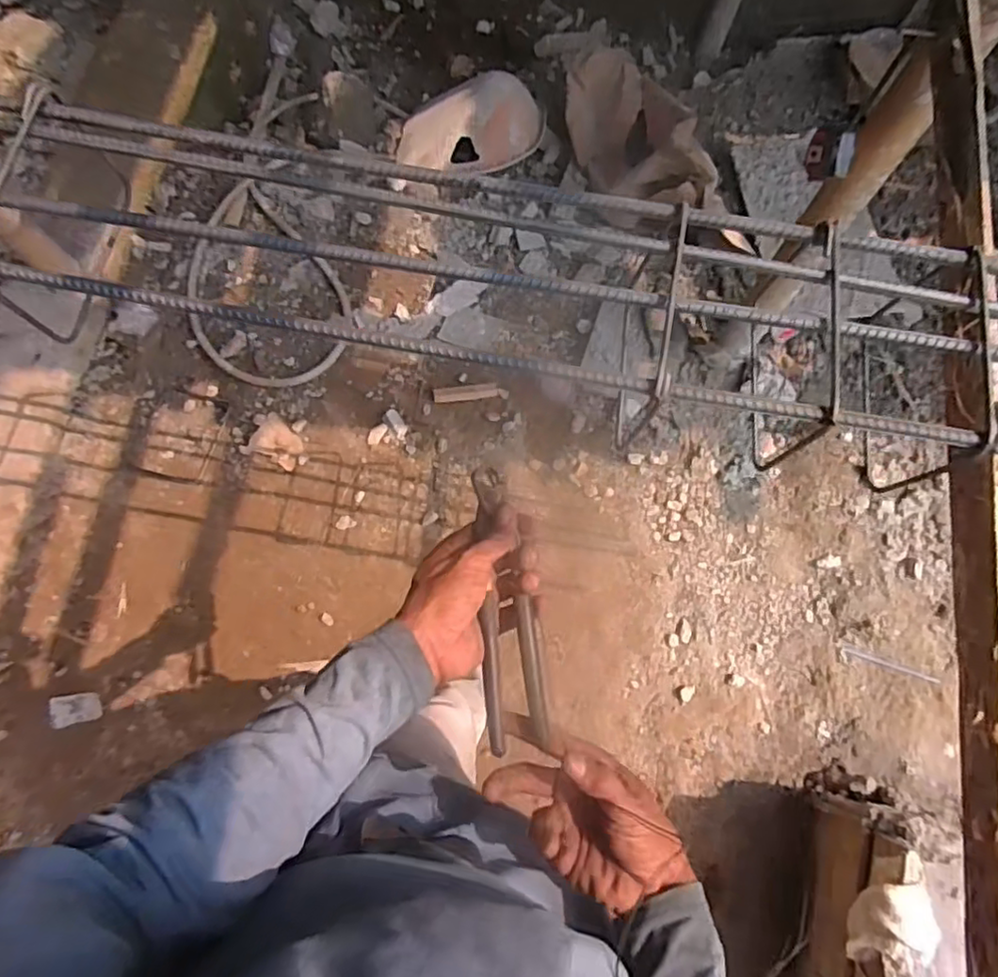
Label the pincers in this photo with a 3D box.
[{"bbox_3d":[0.005,0.092,0.511,0.047,0.018,0.220,-7,81,-4],"label":"pincers"}]

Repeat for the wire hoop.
[{"bbox_3d":[-0.611,-0.499,1.590,0.372,0.029,0.597,-37,76,-13],"label":"wire hoop"}]

